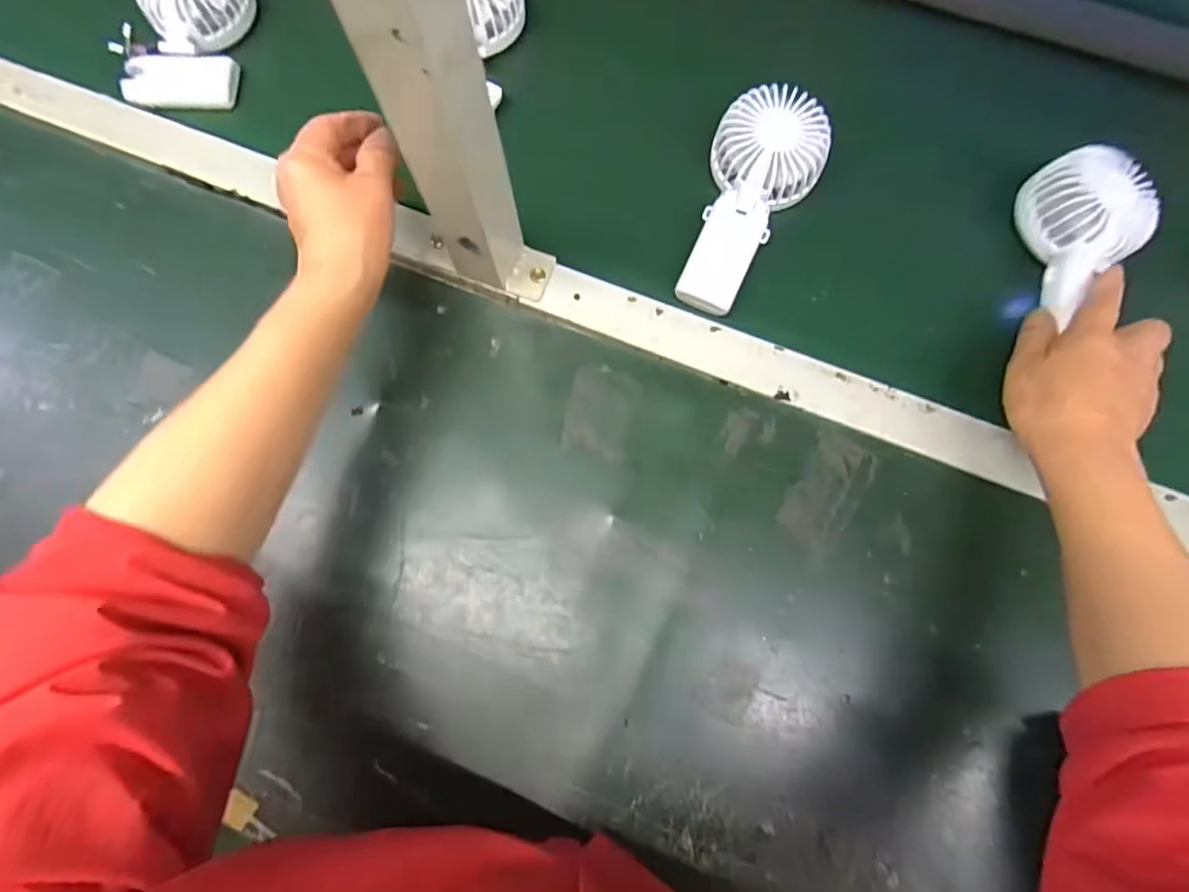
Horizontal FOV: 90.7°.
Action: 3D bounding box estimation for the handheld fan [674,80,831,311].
[{"bbox_3d":[0.120,-0.191,0.450,0.082,0.037,0.178,21,77,6],"label":"handheld fan"}]

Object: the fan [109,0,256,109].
[{"bbox_3d":[-0.355,-0.354,0.491,0.099,0.058,0.122,3,76,2],"label":"fan"}]

